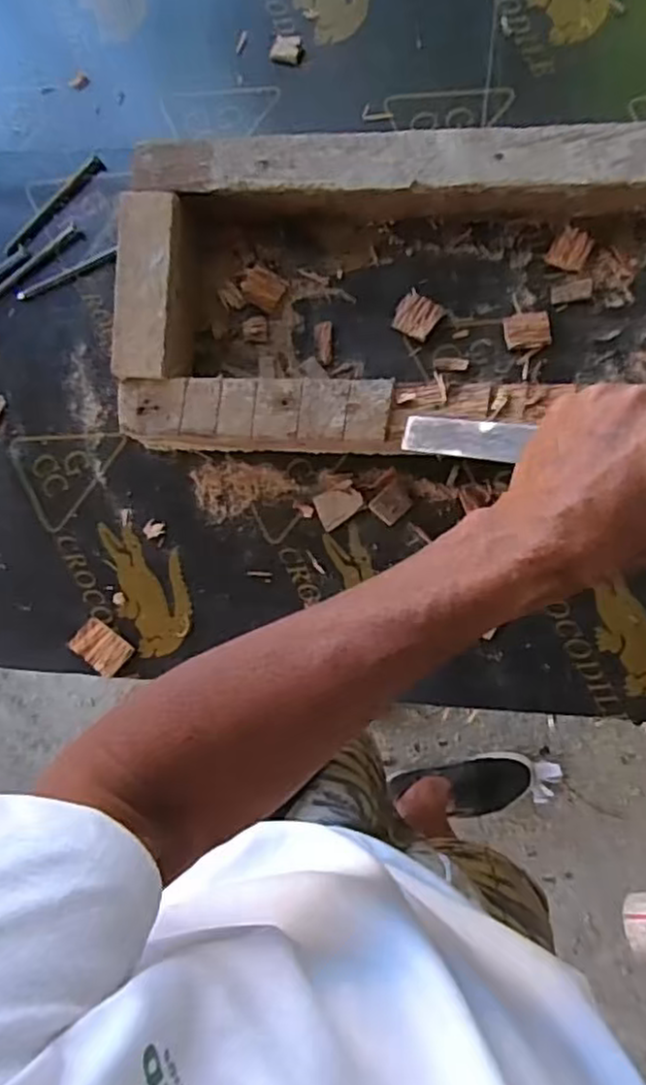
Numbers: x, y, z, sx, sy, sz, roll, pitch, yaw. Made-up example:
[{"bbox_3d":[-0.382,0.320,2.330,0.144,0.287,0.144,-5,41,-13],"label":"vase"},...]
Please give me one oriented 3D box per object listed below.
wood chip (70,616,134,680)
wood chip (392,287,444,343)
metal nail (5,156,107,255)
[{"bbox_3d":[-0.166,0.079,0.528,0.040,0.004,0.030,40,77,4],"label":"wood chip"},{"bbox_3d":[0.065,-0.157,0.491,0.030,0.006,0.030,37,93,8],"label":"wood chip"},{"bbox_3d":[-0.208,-0.258,0.542,0.101,0.006,0.010,-42,83,4],"label":"metal nail"}]

